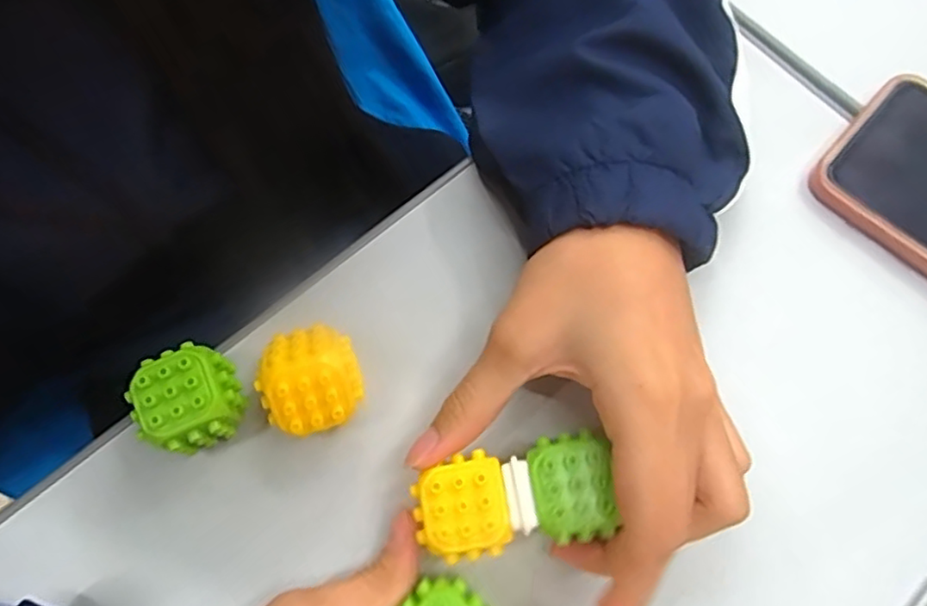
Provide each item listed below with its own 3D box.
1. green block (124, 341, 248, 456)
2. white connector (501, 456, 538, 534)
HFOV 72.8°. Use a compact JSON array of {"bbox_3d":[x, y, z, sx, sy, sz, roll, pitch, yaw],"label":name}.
[{"bbox_3d":[-0.106,0.039,0.250,0.037,0.039,0.035,-25,72,-8],"label":"green block"},{"bbox_3d":[0.020,0.069,0.226,0.009,0.004,0.026,-8,72,-2],"label":"white connector"}]

